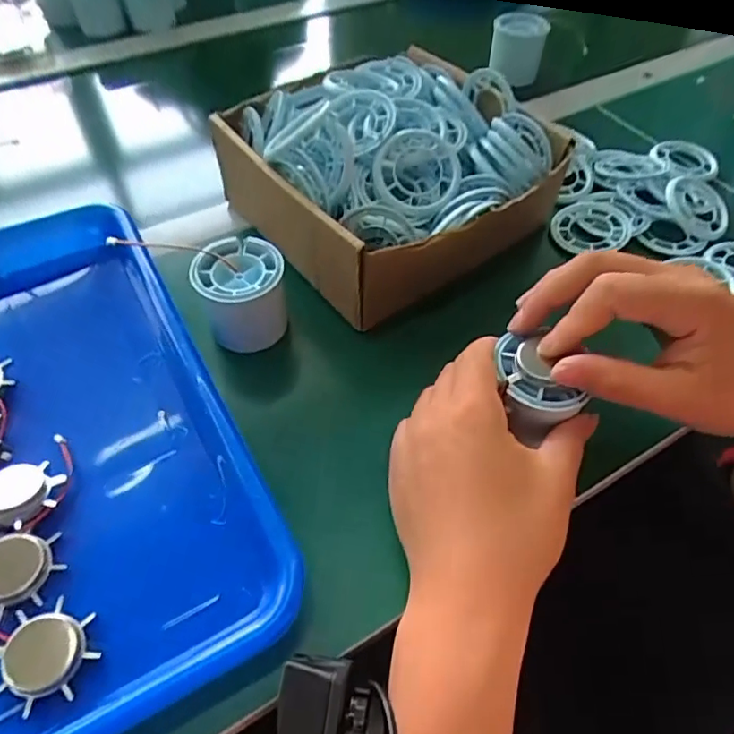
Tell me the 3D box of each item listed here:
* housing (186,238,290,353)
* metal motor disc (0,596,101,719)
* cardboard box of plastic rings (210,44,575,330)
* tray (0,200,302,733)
[{"bbox_3d":[-0.078,-0.043,0.352,0.052,0.059,0.054,1,52,-1],"label":"housing"},{"bbox_3d":[-0.142,0.126,0.243,0.040,0.008,0.040,1,52,-1],"label":"metal motor disc"},{"bbox_3d":[0.018,-0.153,0.407,0.228,0.080,0.213,-24,56,-19],"label":"cardboard box of plastic rings"},{"bbox_3d":[-0.217,0.046,0.313,0.249,0.051,0.357,-23,56,-18],"label":"tray"}]

